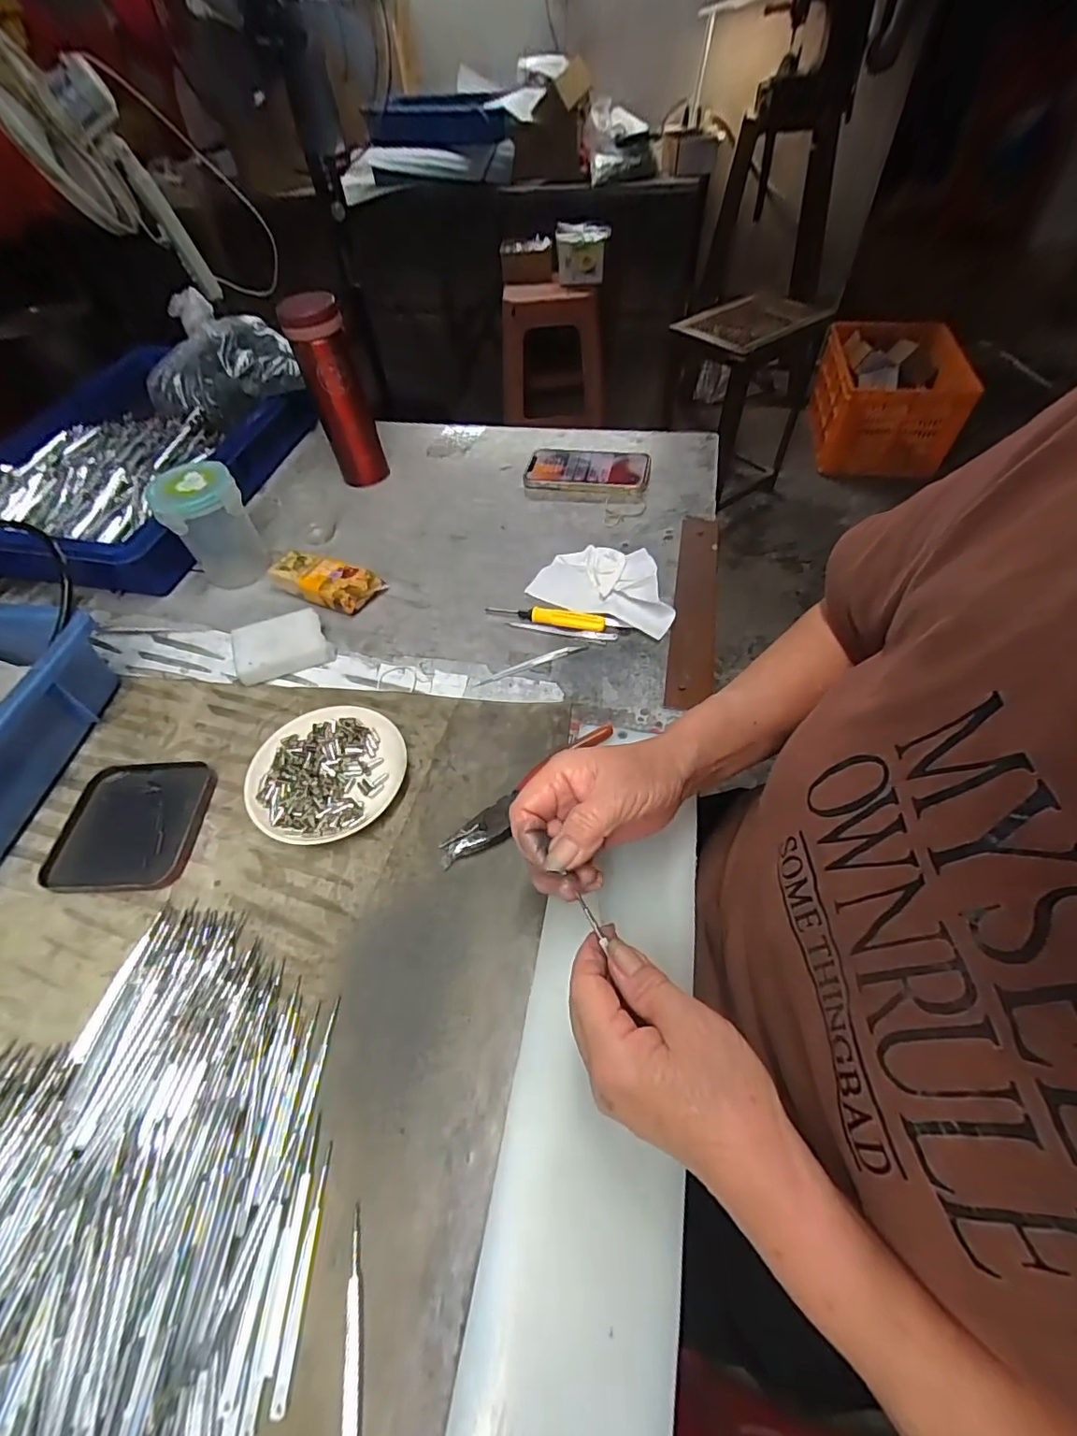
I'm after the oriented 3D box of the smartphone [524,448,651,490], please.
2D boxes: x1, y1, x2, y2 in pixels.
[{"bbox_3d":[0.059,-0.308,0.661,0.151,0.014,0.080,9,55,10],"label":"smartphone"}]

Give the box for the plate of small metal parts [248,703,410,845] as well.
[{"bbox_3d":[-0.165,0.044,0.423,0.120,0.021,0.112,-2,53,2],"label":"plate of small metal parts"}]

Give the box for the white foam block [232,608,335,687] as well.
[{"bbox_3d":[-0.242,-0.068,0.507,0.083,0.027,0.058,-22,55,-12],"label":"white foam block"}]

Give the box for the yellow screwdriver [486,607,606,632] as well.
[{"bbox_3d":[0.005,-0.099,0.513,0.116,0.014,0.016,12,55,12],"label":"yellow screwdriver"}]

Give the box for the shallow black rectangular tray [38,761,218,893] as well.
[{"bbox_3d":[-0.314,0.081,0.414,0.103,0.010,0.102,-3,53,1],"label":"shallow black rectangular tray"}]

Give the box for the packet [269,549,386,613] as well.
[{"bbox_3d":[-0.223,-0.139,0.553,0.115,0.033,0.045,17,56,15],"label":"packet"}]

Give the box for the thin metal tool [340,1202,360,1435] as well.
[{"bbox_3d":[-0.086,0.286,0.245,0.008,0.006,0.091,-10,54,-4],"label":"thin metal tool"}]

